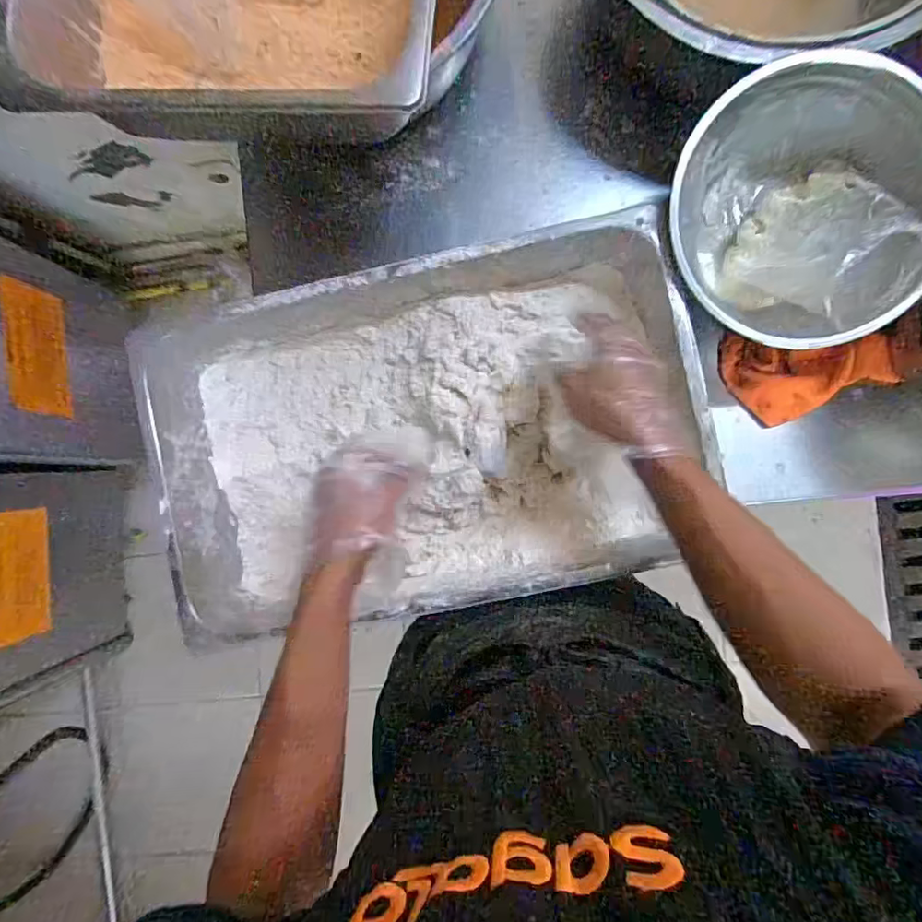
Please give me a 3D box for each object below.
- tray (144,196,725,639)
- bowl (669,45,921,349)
[{"bbox_3d":[-0.037,-0.028,0.549,0.513,0.097,0.321,-12,89,3],"label":"tray"},{"bbox_3d":[0.310,-0.231,0.502,0.225,0.132,0.183,36,92,3],"label":"bowl"}]

